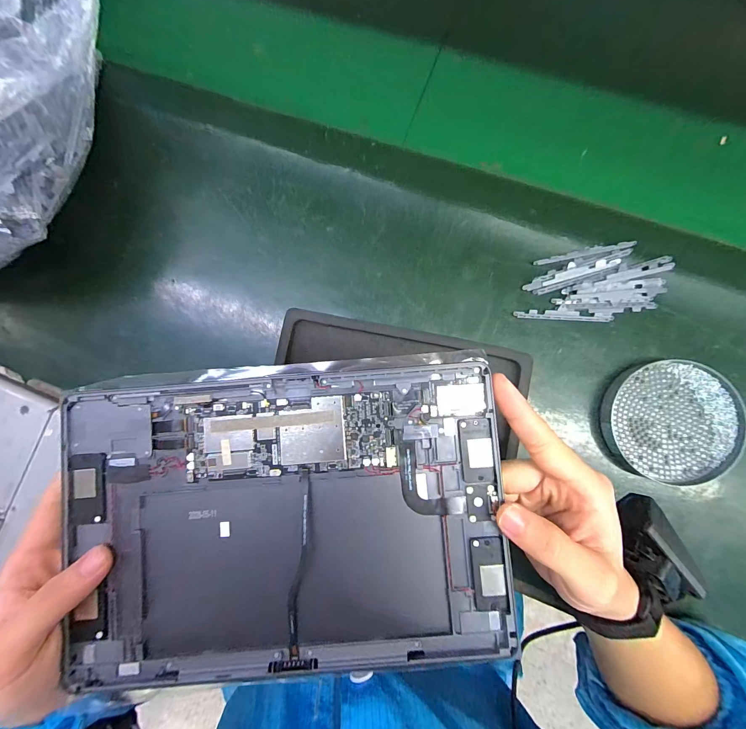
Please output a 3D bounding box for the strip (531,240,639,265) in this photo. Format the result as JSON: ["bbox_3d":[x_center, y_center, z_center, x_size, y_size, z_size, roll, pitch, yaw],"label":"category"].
[{"bbox_3d":[0.212,-0.112,0.331,0.092,0.007,0.007,-9,88,7],"label":"strip"}]

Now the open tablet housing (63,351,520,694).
[{"bbox_3d":[-0.049,0.088,0.199,0.248,0.014,0.174,-4,87,-1],"label":"open tablet housing"}]

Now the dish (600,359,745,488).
[{"bbox_3d":[0.282,0.056,0.315,0.114,0.016,0.115,0,89,7],"label":"dish"}]

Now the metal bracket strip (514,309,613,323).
[{"bbox_3d":[0.193,-0.049,0.334,0.094,0.004,0.010,4,89,7],"label":"metal bracket strip"}]

